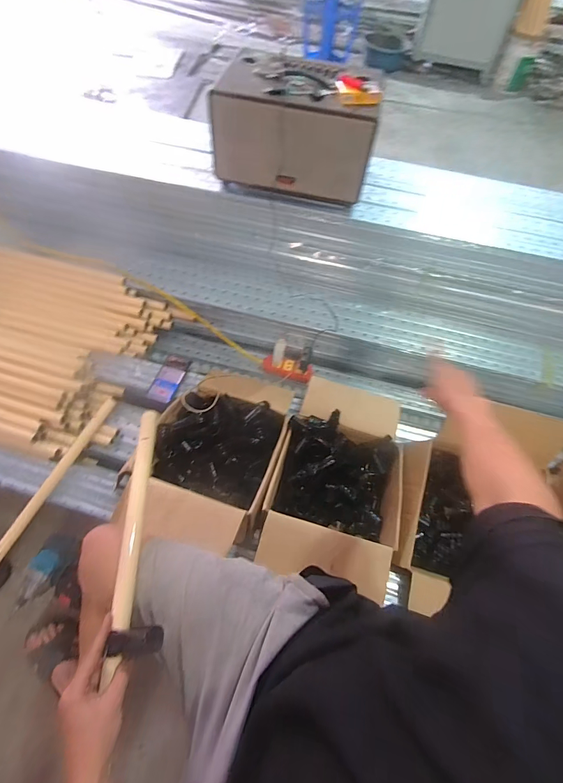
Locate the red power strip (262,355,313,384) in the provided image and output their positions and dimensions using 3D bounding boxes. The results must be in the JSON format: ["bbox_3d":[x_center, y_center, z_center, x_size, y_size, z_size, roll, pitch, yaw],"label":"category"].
[{"bbox_3d":[0.019,-0.074,1.186,0.166,0.044,0.059,11,57,2],"label":"red power strip"}]

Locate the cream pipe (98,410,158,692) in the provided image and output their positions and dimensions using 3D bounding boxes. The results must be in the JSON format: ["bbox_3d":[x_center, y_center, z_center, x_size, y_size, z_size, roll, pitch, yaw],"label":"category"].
[{"bbox_3d":[-0.231,0.208,0.579,0.029,0.027,0.374,1,64,-4],"label":"cream pipe"}]

